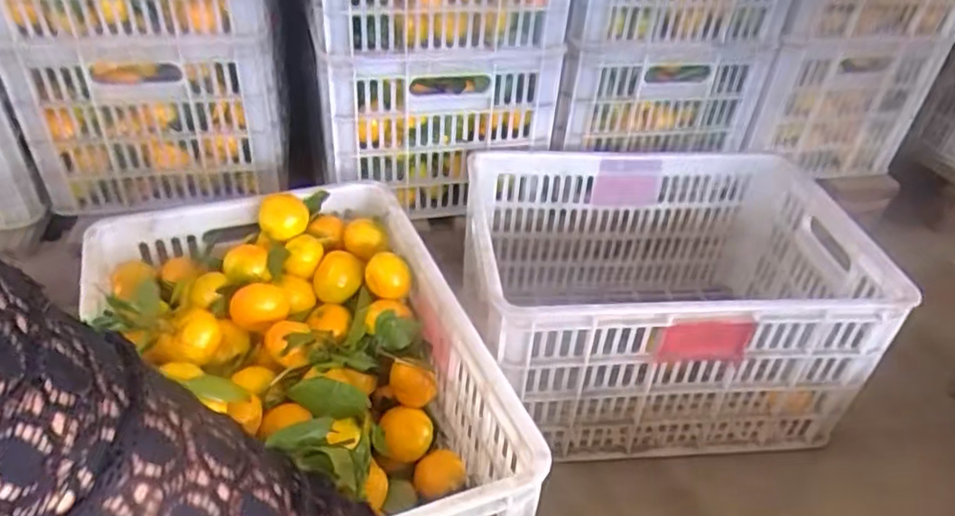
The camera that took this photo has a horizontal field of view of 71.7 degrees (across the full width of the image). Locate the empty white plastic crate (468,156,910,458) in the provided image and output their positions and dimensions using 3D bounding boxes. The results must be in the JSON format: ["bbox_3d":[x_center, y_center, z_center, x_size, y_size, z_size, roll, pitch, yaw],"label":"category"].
[{"bbox_3d":[0.251,0.050,0.926,0.515,0.263,0.352,-1,38,-6],"label":"empty white plastic crate"}]

